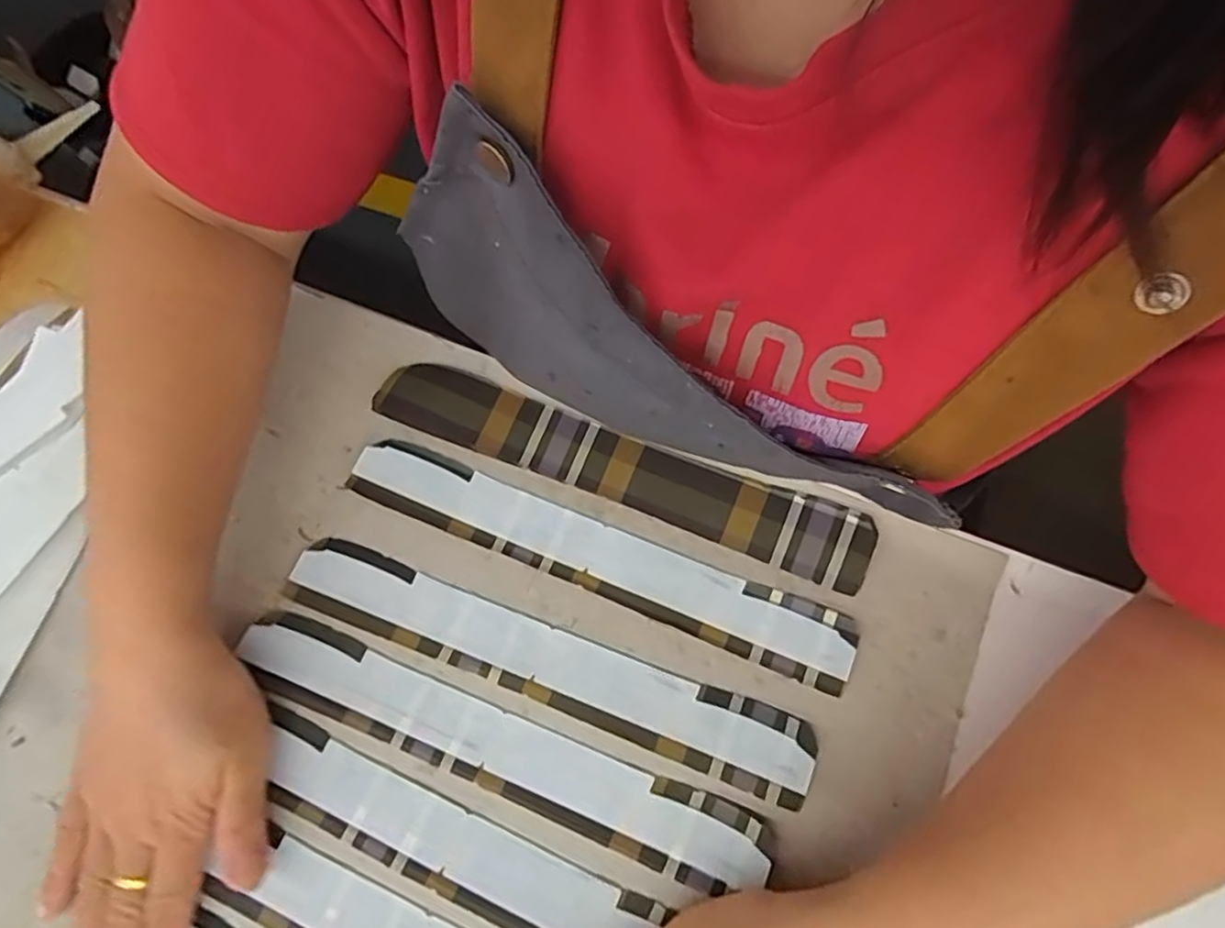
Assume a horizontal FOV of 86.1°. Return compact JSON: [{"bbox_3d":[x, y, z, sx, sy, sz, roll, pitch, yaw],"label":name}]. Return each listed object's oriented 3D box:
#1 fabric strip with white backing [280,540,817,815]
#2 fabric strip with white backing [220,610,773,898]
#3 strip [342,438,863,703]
[{"bbox_3d":[-0.035,0.094,0.313,0.259,0.007,0.036,20,71,9],"label":"fabric strip with white backing"},{"bbox_3d":[-0.056,0.130,0.301,0.254,0.009,0.036,19,76,10],"label":"fabric strip with white backing"},{"bbox_3d":[-0.010,0.045,0.327,0.258,0.009,0.036,21,76,9],"label":"strip"}]

